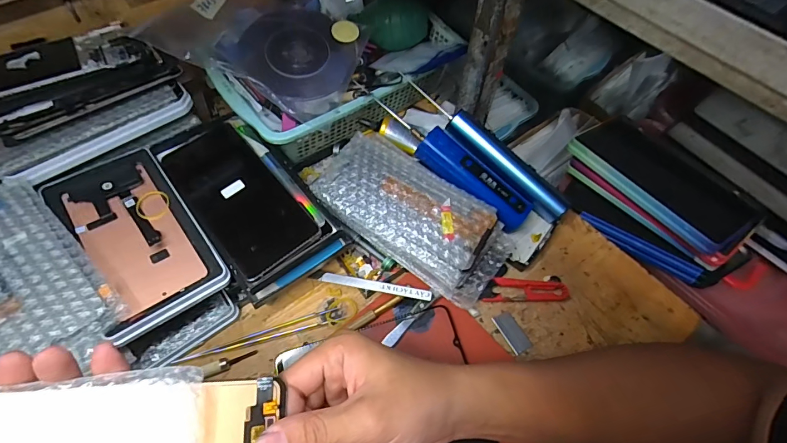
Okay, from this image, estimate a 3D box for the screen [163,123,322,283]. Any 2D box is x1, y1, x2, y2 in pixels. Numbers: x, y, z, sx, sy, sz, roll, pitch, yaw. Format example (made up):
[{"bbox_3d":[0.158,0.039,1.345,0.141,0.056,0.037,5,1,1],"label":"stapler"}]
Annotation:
[{"bbox_3d":[-0.140,-0.024,0.359,0.072,0.007,0.155,-38,72,-14],"label":"screen"}]

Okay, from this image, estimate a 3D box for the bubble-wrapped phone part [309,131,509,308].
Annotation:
[{"bbox_3d":[0.020,-0.008,0.398,0.193,0.054,0.097,32,64,15],"label":"bubble-wrapped phone part"}]

